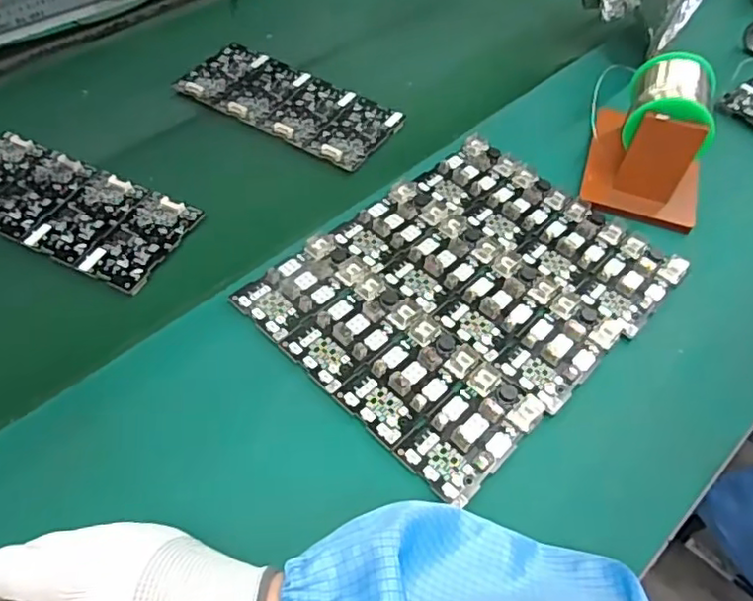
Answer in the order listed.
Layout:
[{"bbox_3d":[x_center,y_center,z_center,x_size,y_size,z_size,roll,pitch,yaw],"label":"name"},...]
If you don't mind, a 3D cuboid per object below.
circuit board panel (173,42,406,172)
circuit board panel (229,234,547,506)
[{"bbox_3d":[-0.091,-0.206,0.636,0.229,0.008,0.098,30,58,16],"label":"circuit board panel"},{"bbox_3d":[0.003,0.035,0.450,0.223,0.014,0.098,37,63,26],"label":"circuit board panel"}]

